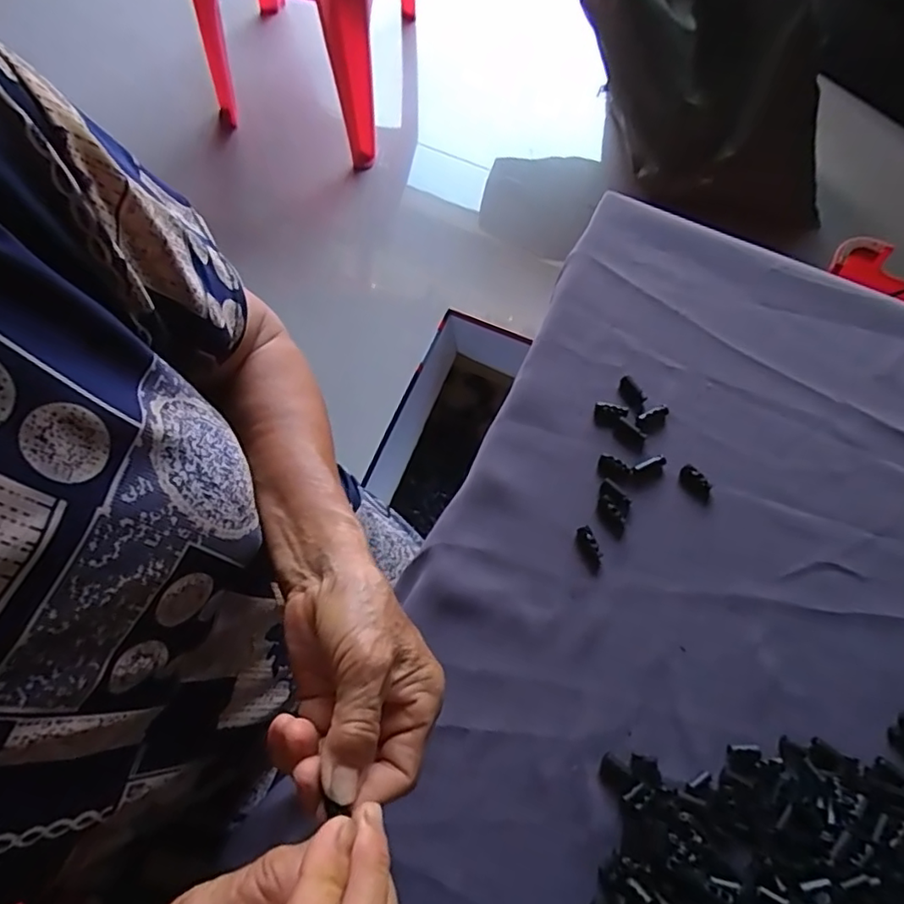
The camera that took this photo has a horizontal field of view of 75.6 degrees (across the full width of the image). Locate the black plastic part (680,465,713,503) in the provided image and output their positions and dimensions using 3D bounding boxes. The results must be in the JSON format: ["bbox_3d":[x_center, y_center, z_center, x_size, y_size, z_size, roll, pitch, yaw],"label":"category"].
[{"bbox_3d":[0.179,0.023,0.428,0.016,0.005,0.028,-31,75,-10],"label":"black plastic part"}]

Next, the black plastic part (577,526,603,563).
[{"bbox_3d":[0.098,0.065,0.412,0.010,0.006,0.026,-21,74,-8],"label":"black plastic part"}]

